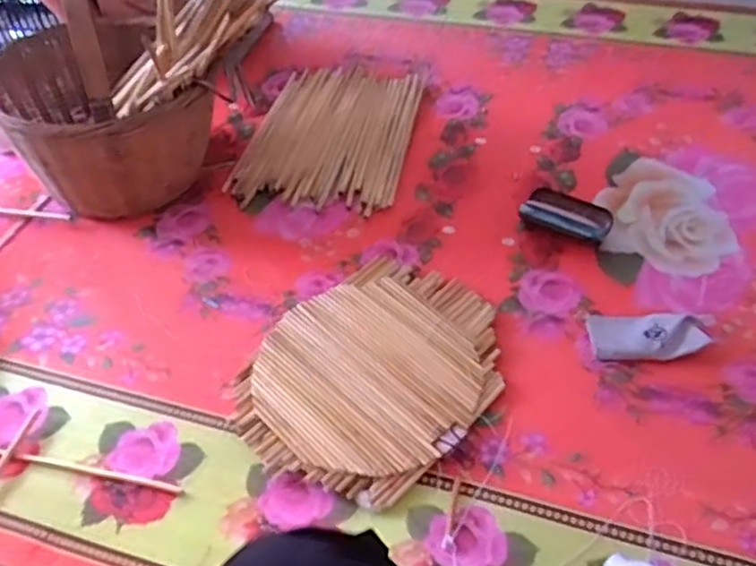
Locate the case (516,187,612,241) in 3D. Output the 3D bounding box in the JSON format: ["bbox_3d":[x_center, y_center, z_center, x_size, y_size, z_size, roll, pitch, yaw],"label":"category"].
[{"bbox_3d":[0.338,-0.123,1.254,0.156,0.034,0.090,25,53,25],"label":"case"}]

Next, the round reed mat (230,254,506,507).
[{"bbox_3d":[-0.010,0.133,1.068,0.409,0.031,0.339,-38,57,-22],"label":"round reed mat"}]

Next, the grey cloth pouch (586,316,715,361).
[{"bbox_3d":[0.422,0.086,1.090,0.179,0.027,0.079,2,47,6],"label":"grey cloth pouch"}]

